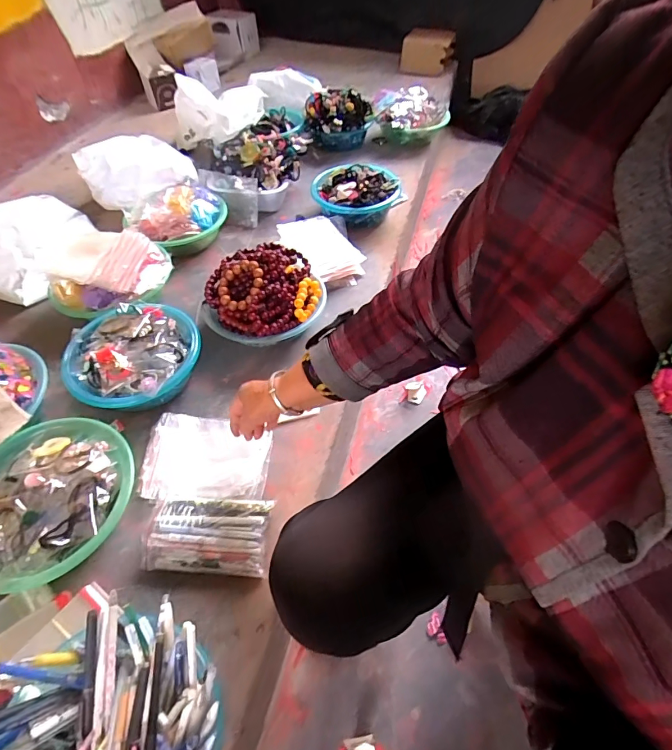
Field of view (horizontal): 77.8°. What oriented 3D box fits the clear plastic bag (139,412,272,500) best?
[{"bbox_3d":[-0.204,0.125,0.667,0.188,0.030,0.147,-2,52,0],"label":"clear plastic bag"}]

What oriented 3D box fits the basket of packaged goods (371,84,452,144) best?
[{"bbox_3d":[0.233,-0.812,1.318,0.236,0.117,0.189,-1,52,1],"label":"basket of packaged goods"}]

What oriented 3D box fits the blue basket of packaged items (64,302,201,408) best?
[{"bbox_3d":[-0.352,-0.023,0.739,0.210,0.108,0.205,-1,52,1],"label":"blue basket of packaged items"}]

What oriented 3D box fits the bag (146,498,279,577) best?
[{"bbox_3d":[-0.178,0.220,0.582,0.158,0.045,0.099,1,52,3],"label":"bag"}]

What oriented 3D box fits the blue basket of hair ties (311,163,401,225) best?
[{"bbox_3d":[0.049,-0.455,1.068,0.216,0.084,0.187,-7,52,-3],"label":"blue basket of hair ties"}]

